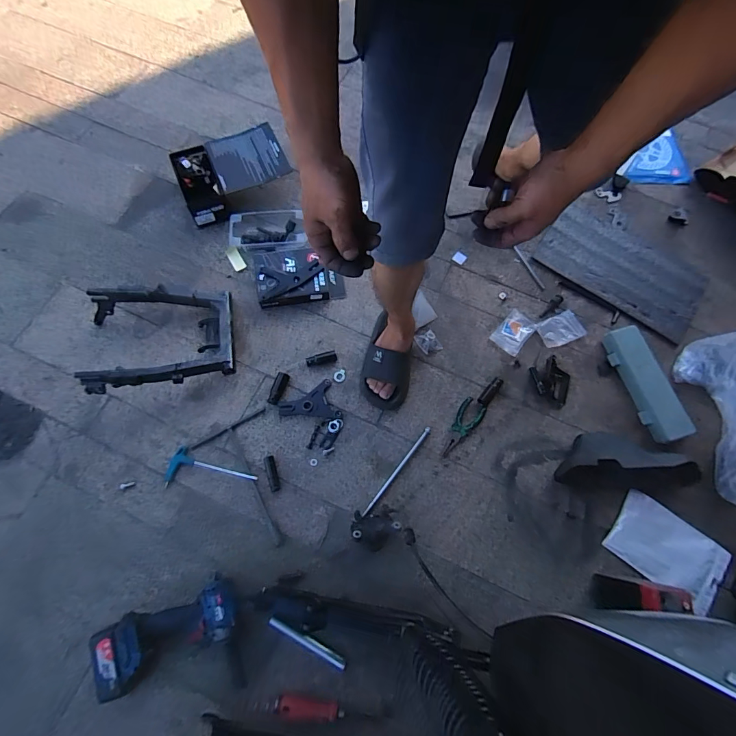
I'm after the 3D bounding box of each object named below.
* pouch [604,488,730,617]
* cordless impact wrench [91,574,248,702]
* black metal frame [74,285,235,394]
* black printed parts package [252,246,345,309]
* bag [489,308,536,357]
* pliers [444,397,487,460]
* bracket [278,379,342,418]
[{"bbox_3d":[0.655,0.397,0.852,0.239,0.022,0.155,35,73,9],"label":"pouch"},{"bbox_3d":[-0.362,0.514,0.717,0.241,0.070,0.180,-8,71,-19],"label":"cordless impact wrench"},{"bbox_3d":[-0.490,-0.078,0.905,0.321,0.117,0.249,-10,71,-6],"label":"black metal frame"},{"bbox_3d":[-0.183,-0.244,1.022,0.222,0.048,0.157,-8,71,-6],"label":"black printed parts package"},{"bbox_3d":[0.377,-0.095,1.009,0.077,0.004,0.117,39,73,10],"label":"bag"},{"bbox_3d":[0.222,0.142,0.920,0.054,0.009,0.152,33,72,8],"label":"pliers"},{"bbox_3d":[-0.140,0.090,0.922,0.133,0.006,0.091,-18,73,-9],"label":"bracket"}]

